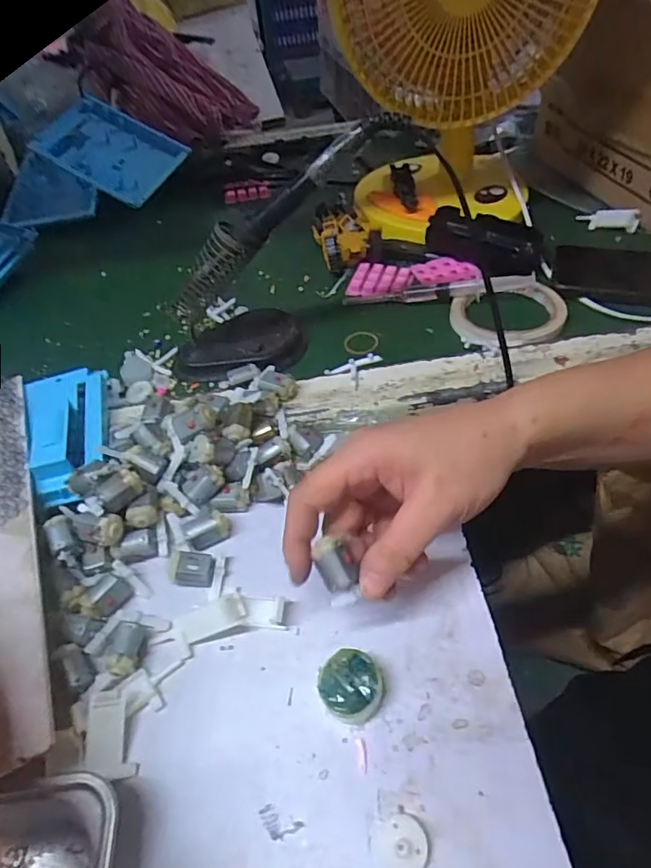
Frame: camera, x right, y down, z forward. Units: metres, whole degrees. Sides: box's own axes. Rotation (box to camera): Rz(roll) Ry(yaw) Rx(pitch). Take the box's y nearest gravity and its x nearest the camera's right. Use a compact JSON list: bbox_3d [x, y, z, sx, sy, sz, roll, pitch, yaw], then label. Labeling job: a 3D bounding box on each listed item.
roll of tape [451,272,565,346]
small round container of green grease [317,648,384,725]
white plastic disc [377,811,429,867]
[{"bbox_3d":[0.166,-0.112,0.472,0.102,0.012,0.102,-3,49,4],"label":"roll of tape"},{"bbox_3d":[0.013,0.134,0.283,0.033,0.018,0.034,-3,49,4],"label":"small round container of green grease"},{"bbox_3d":[0.035,0.187,0.242,0.023,0.009,0.022,-3,49,4],"label":"white plastic disc"}]

